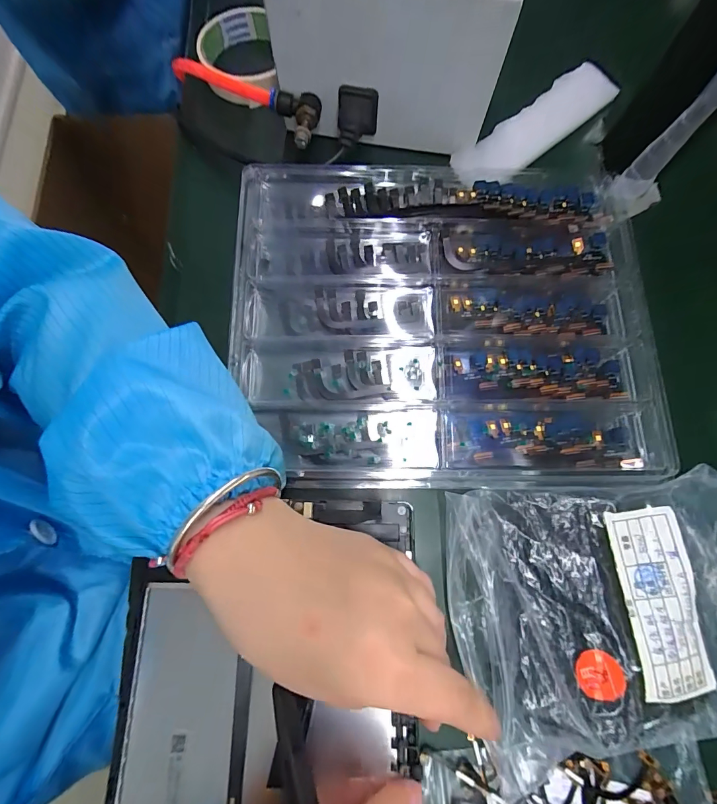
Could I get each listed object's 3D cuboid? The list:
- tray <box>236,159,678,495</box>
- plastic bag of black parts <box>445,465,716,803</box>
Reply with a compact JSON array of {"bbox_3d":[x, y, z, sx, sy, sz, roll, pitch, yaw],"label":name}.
[{"bbox_3d":[0.053,-0.056,0.255,0.261,0.023,0.220,-1,76,-2],"label":"tray"},{"bbox_3d":[0.142,0.117,0.206,0.171,0.028,0.140,-5,76,-3],"label":"plastic bag of black parts"}]

